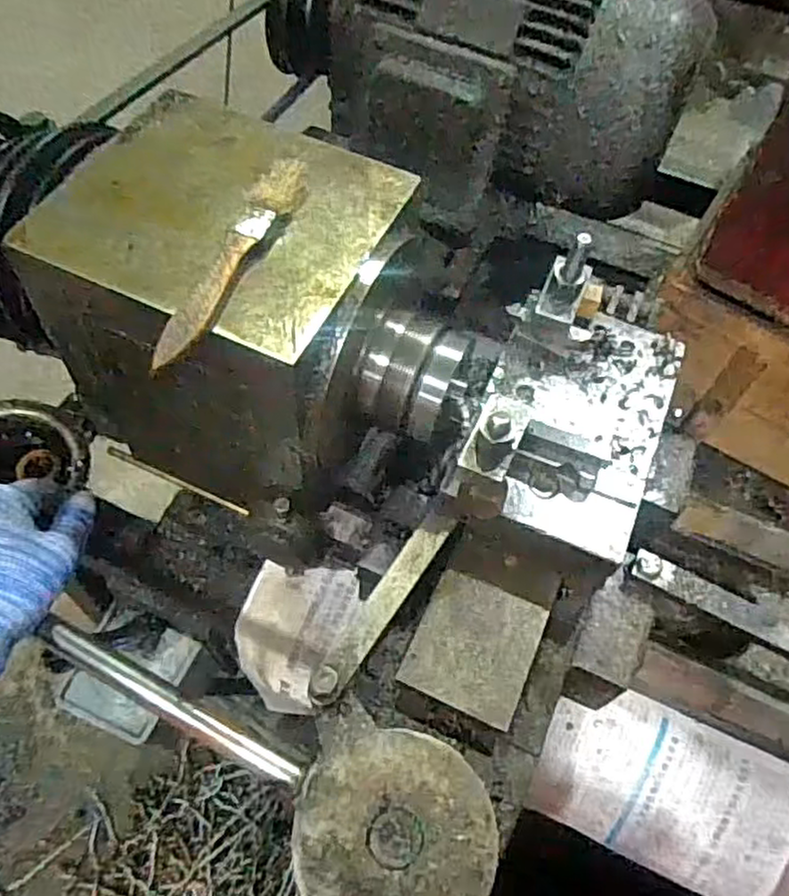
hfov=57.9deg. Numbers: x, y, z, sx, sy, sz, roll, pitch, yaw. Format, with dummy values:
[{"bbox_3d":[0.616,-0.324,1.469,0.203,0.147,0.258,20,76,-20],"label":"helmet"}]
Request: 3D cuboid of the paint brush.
[{"bbox_3d":[-0.082,-0.099,0.364,0.024,0.009,0.152,20,59,9],"label":"paint brush"}]

